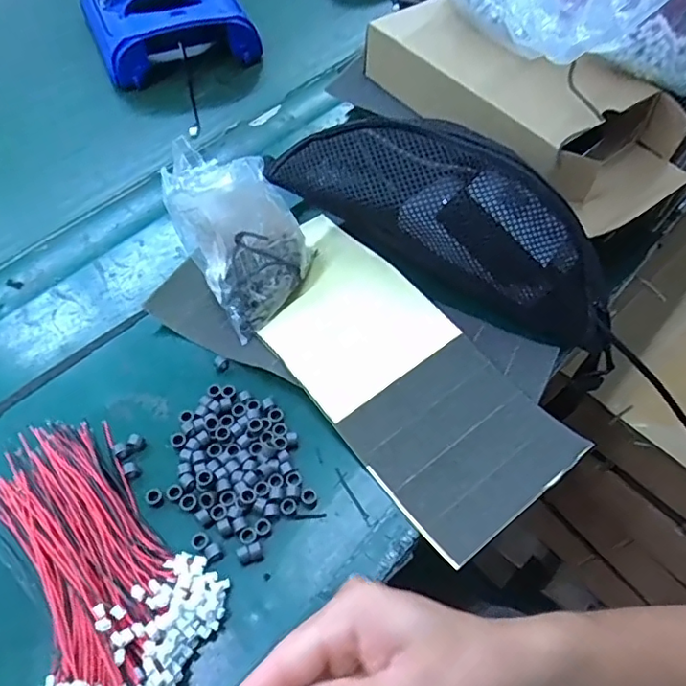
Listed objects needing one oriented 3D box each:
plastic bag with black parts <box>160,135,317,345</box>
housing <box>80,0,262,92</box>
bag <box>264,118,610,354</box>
[{"bbox_3d":[-0.081,-0.080,0.433,0.094,0.106,0.078,38,63,23],"label":"plastic bag with black parts"},{"bbox_3d":[-0.213,-0.389,0.677,0.172,0.067,0.202,-21,58,-15],"label":"housing"},{"bbox_3d":[0.081,-0.097,0.449,0.283,0.110,0.064,25,59,15],"label":"bag"}]

